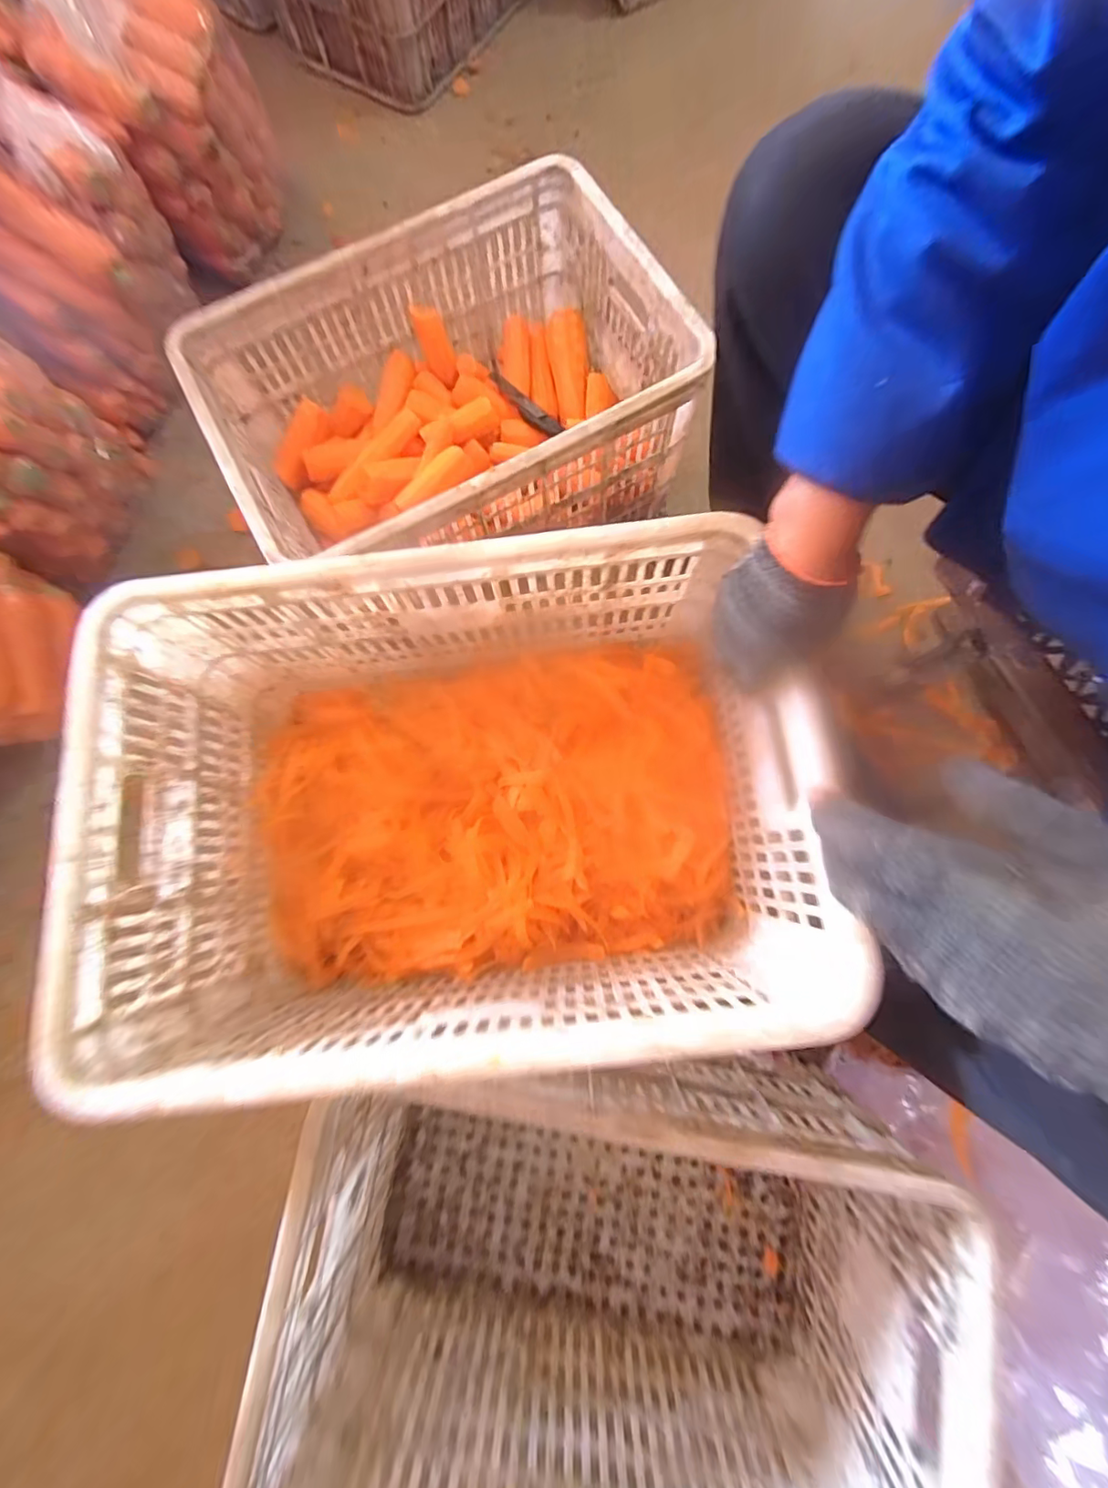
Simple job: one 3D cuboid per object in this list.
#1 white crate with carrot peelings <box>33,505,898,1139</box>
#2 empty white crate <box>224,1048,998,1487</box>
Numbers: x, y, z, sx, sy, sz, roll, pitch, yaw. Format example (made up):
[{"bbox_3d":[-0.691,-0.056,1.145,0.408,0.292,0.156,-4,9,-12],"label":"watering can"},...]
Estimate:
[{"bbox_3d":[-0.087,0.055,0.529,0.597,0.259,0.429,-6,79,0],"label":"white crate with carrot peelings"},{"bbox_3d":[0.050,0.501,0.489,0.531,0.277,0.323,10,79,3],"label":"empty white crate"}]

